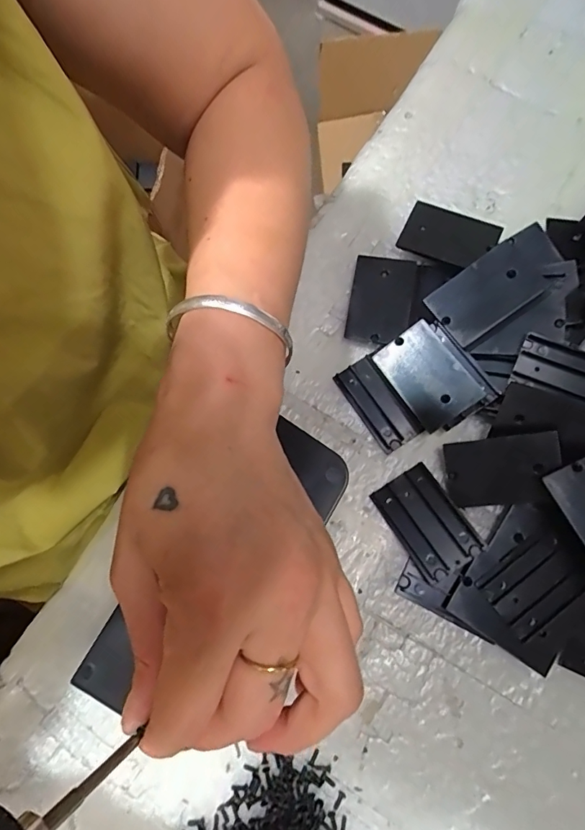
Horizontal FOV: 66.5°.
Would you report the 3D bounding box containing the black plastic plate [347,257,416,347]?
[{"bbox_3d":[0.053,-0.069,0.269,0.036,0.007,0.055,8,75,15],"label":"black plastic plate"}]

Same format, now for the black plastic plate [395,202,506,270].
[{"bbox_3d":[0.096,-0.109,0.274,0.054,0.006,0.038,22,73,15],"label":"black plastic plate"}]

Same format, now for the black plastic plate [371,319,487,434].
[{"bbox_3d":[0.075,-0.022,0.250,0.037,0.004,0.055,-40,72,17],"label":"black plastic plate"}]

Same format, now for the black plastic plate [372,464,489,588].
[{"bbox_3d":[0.072,0.057,0.239,0.035,0.010,0.053,-33,78,-5],"label":"black plastic plate"}]

